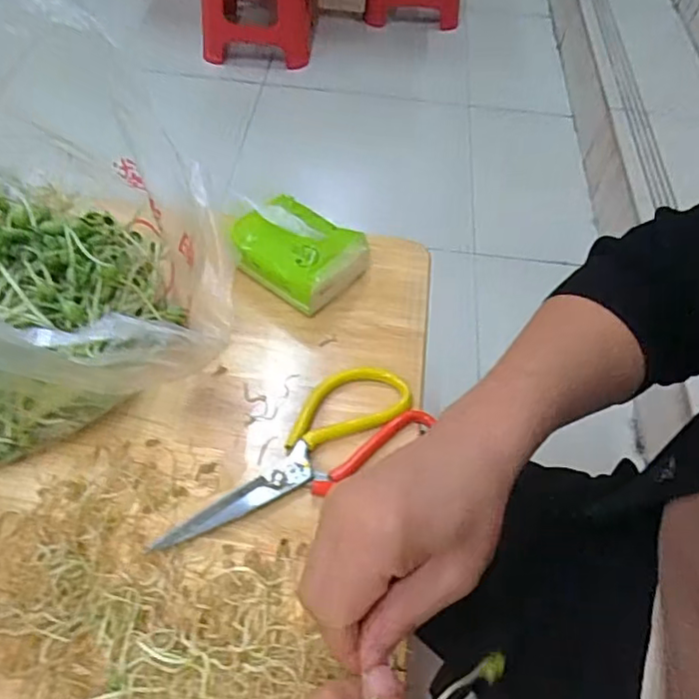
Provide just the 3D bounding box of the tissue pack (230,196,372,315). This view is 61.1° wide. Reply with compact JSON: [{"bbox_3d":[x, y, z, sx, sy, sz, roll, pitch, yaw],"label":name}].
[{"bbox_3d":[-0.043,-0.092,0.533,0.101,0.060,0.093,36,59,19],"label":"tissue pack"}]

